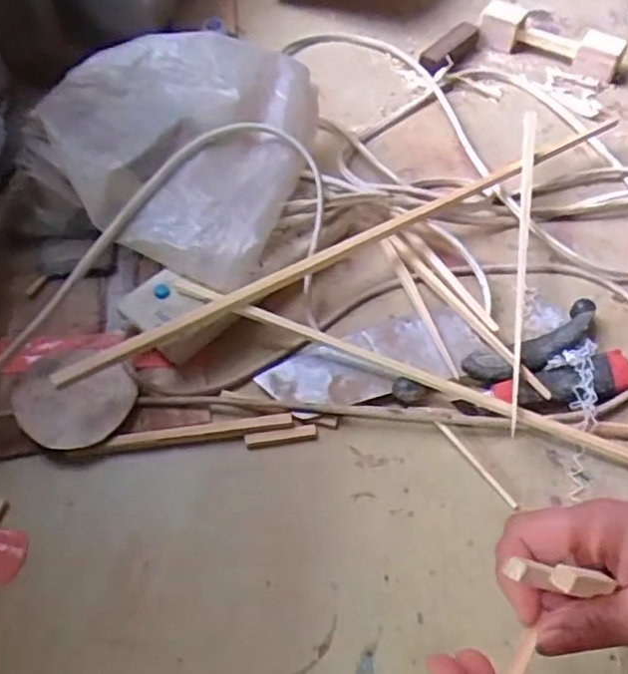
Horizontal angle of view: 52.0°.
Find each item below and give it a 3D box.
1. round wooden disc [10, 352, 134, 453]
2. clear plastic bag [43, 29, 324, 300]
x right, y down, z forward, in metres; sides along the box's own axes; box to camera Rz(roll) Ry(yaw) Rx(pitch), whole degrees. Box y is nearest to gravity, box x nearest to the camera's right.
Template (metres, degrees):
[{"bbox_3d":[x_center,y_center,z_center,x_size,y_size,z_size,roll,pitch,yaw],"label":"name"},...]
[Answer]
[{"bbox_3d":[-0.193,0.049,0.515,0.086,0.012,0.083,6,55,-8],"label":"round wooden disc"},{"bbox_3d":[-0.133,-0.179,0.594,0.242,0.080,0.237,12,57,8],"label":"clear plastic bag"}]

